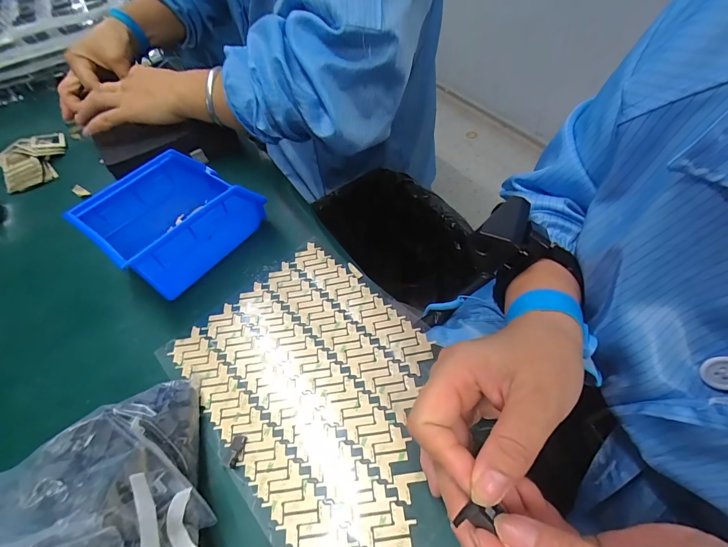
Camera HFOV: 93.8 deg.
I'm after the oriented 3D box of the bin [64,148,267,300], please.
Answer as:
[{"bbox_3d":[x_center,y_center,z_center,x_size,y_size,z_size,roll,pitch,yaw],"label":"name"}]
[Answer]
[{"bbox_3d":[-0.184,-0.054,0.344,0.106,0.072,0.133,33,64,26],"label":"bin"}]

